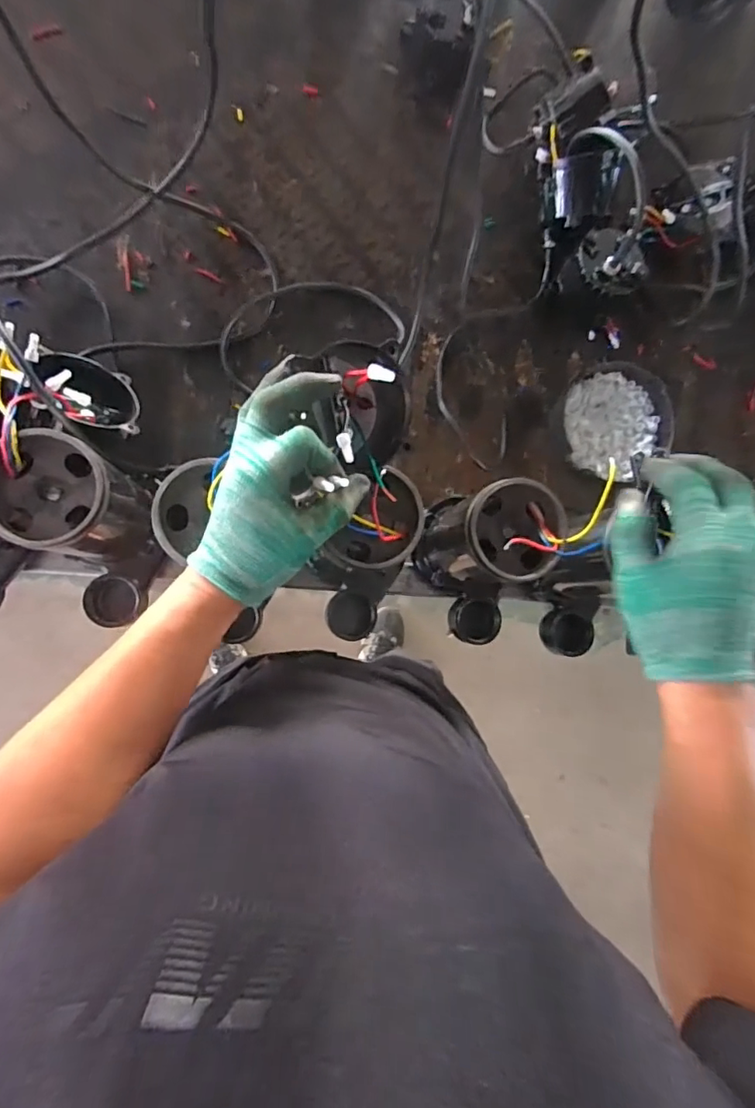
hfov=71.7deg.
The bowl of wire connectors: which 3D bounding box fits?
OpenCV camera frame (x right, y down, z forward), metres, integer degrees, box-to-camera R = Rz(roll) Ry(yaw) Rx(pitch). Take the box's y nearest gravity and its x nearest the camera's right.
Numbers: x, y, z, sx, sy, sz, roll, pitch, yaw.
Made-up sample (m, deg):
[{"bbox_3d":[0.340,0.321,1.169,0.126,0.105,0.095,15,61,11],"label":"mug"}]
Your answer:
[{"bbox_3d":[0.289,-0.162,0.642,0.131,0.038,0.144,0,87,-9],"label":"bowl of wire connectors"}]

